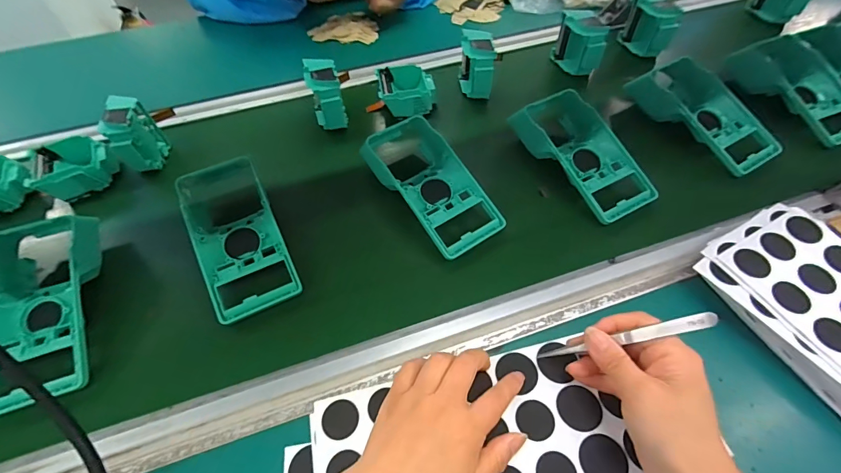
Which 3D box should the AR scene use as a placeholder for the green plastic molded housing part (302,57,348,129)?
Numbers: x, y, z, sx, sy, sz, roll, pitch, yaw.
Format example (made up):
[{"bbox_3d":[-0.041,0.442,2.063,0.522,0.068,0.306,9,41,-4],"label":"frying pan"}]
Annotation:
[{"bbox_3d":[-0.125,-0.189,0.515,0.042,0.069,0.054,-16,55,-8],"label":"green plastic molded housing part"}]

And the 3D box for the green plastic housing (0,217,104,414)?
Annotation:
[{"bbox_3d":[-0.357,0.063,0.362,0.090,0.050,0.178,-17,55,-9],"label":"green plastic housing"}]

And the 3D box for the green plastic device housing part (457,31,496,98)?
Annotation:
[{"bbox_3d":[0.079,-0.243,0.551,0.045,0.070,0.080,1,54,4],"label":"green plastic device housing part"}]

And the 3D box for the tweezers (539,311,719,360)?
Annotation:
[{"bbox_3d":[0.148,0.078,0.293,0.131,0.007,0.010,-29,43,38],"label":"tweezers"}]

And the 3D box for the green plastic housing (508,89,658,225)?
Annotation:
[{"bbox_3d":[0.196,-0.109,0.464,0.097,0.051,0.188,-24,56,-14],"label":"green plastic housing"}]

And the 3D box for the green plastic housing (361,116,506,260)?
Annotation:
[{"bbox_3d":[0.008,-0.068,0.442,0.091,0.050,0.193,-30,58,-18],"label":"green plastic housing"}]

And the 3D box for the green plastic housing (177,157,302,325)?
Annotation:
[{"bbox_3d":[-0.198,-0.012,0.411,0.078,0.054,0.198,-24,56,-14],"label":"green plastic housing"}]

